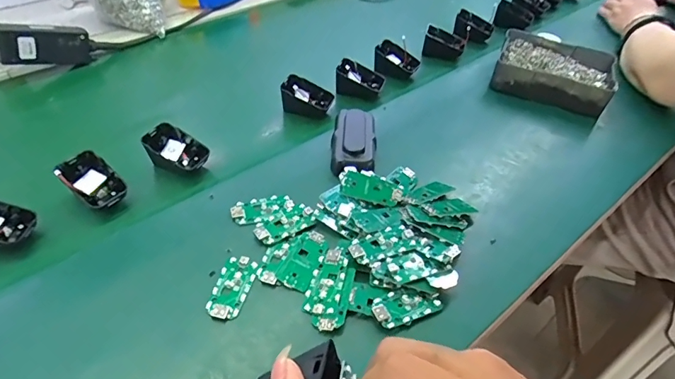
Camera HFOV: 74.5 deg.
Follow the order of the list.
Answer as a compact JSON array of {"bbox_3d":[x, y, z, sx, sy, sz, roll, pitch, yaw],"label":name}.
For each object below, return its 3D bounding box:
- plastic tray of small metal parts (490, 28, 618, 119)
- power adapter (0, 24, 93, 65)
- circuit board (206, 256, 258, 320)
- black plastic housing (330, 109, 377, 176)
[{"bbox_3d":[0.323,-0.179,0.663,0.162,0.042,0.123,17,46,15],"label":"plastic tray of small metal parts"},{"bbox_3d":[-0.417,-0.207,0.637,0.117,0.051,0.025,-15,43,-45],"label":"power adapter"},{"bbox_3d":[-0.095,0.088,0.400,0.031,0.005,0.062,11,44,10],"label":"circuit board"},{"bbox_3d":[0.019,-0.054,0.536,0.054,0.038,0.109,2,44,0],"label":"black plastic housing"}]

